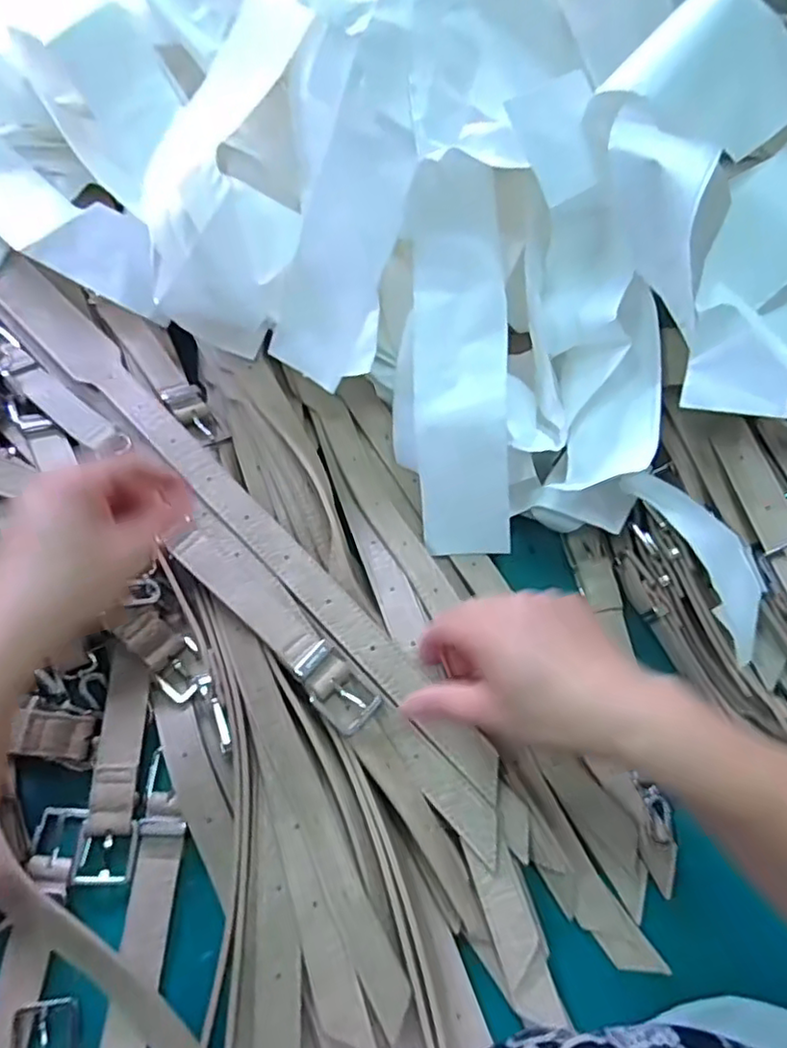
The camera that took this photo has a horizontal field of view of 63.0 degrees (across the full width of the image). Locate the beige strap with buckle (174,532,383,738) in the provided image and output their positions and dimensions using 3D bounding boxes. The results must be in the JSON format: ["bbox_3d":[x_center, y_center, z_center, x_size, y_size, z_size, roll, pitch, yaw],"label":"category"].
[{"bbox_3d":[-0.074,0.060,0.391,0.162,0.018,0.032,41,69,16],"label":"beige strap with buckle"}]

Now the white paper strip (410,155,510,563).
[{"bbox_3d":[0.045,-0.098,0.418,0.060,0.031,0.247,-5,104,-6],"label":"white paper strip"}]

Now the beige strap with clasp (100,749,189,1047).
[{"bbox_3d":[-0.139,0.240,0.349,0.028,0.017,0.208,4,65,-2],"label":"beige strap with clasp"}]

